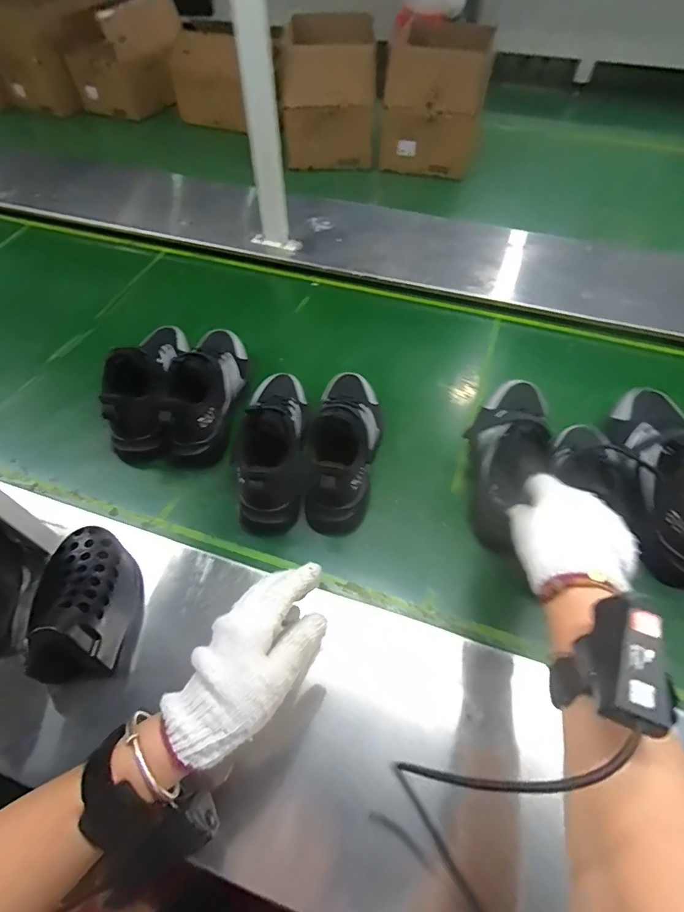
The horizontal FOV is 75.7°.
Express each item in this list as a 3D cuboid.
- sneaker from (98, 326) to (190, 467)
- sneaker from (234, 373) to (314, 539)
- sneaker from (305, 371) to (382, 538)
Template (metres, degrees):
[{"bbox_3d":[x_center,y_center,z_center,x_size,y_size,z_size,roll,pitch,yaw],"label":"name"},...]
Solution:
[{"bbox_3d":[-0.277,-0.114,0.614,0.105,0.109,0.219,-9,56,-6],"label":"sneaker"},{"bbox_3d":[-0.081,-0.040,0.552,0.084,0.126,0.220,0,56,0],"label":"sneaker"},{"bbox_3d":[0.007,-0.033,0.547,0.081,0.107,0.228,4,56,3],"label":"sneaker"}]

